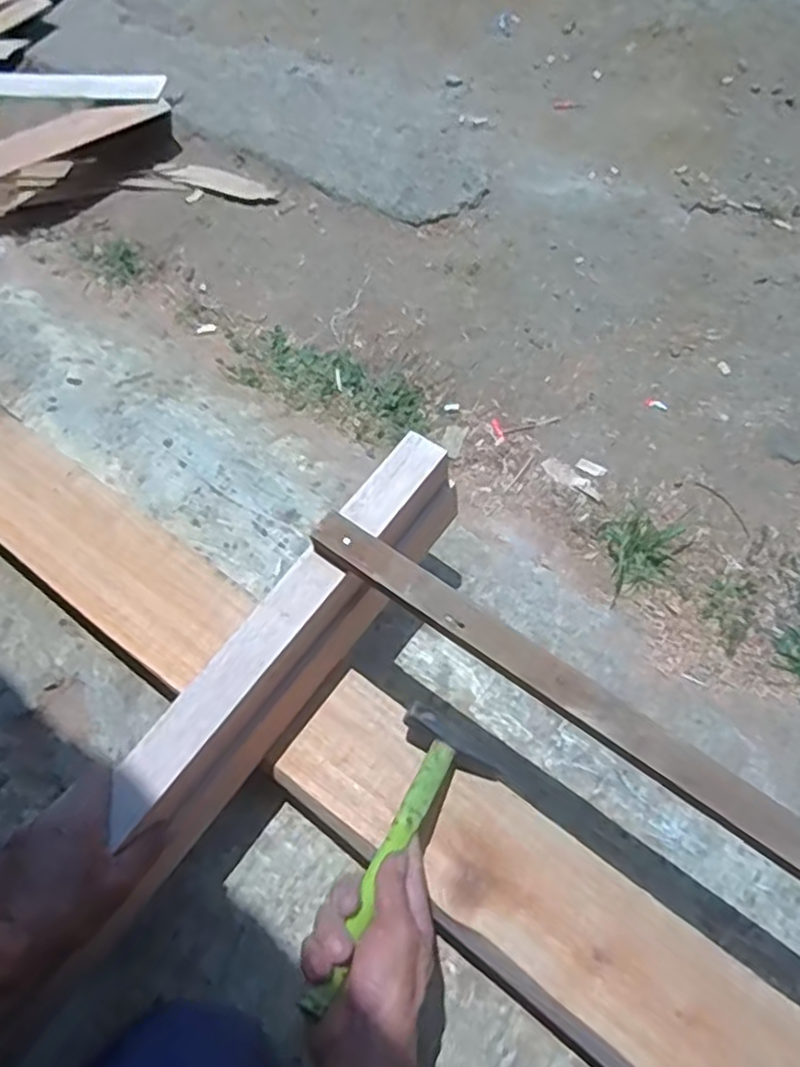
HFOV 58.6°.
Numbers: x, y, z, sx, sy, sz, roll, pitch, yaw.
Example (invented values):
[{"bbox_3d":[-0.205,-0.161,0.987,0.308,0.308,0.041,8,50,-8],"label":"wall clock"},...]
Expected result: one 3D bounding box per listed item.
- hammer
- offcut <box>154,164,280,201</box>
[{"bbox_3d":[0.001,0.238,0.539,0.083,0.049,0.250,22,39,14],"label":"hammer"},{"bbox_3d":[-0.324,-0.627,1.266,0.244,0.010,0.054,23,64,15],"label":"offcut"}]

